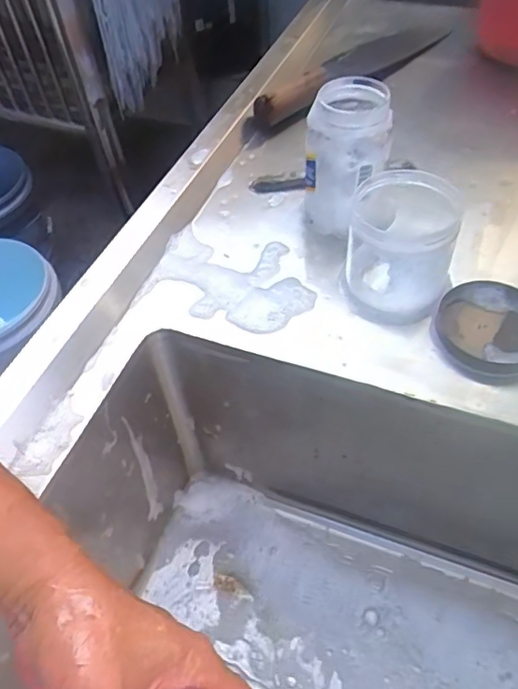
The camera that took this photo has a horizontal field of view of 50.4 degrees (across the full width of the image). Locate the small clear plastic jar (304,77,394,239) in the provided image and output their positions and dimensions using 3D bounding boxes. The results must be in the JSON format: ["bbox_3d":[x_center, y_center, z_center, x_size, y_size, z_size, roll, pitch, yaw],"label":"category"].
[{"bbox_3d":[0.081,-0.172,0.508,0.072,0.119,0.081,6,52,10],"label":"small clear plastic jar"}]

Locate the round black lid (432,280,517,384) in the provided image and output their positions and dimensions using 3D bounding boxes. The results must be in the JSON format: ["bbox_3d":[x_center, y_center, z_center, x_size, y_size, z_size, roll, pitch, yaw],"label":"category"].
[{"bbox_3d":[0.184,-0.012,0.439,0.084,0.019,0.086,-2,51,3],"label":"round black lid"}]

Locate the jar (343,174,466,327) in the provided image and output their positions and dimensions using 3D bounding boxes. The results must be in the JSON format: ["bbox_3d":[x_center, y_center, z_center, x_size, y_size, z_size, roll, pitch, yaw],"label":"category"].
[{"bbox_3d":[0.117,-0.087,0.464,0.090,0.081,0.108,12,53,14],"label":"jar"}]

